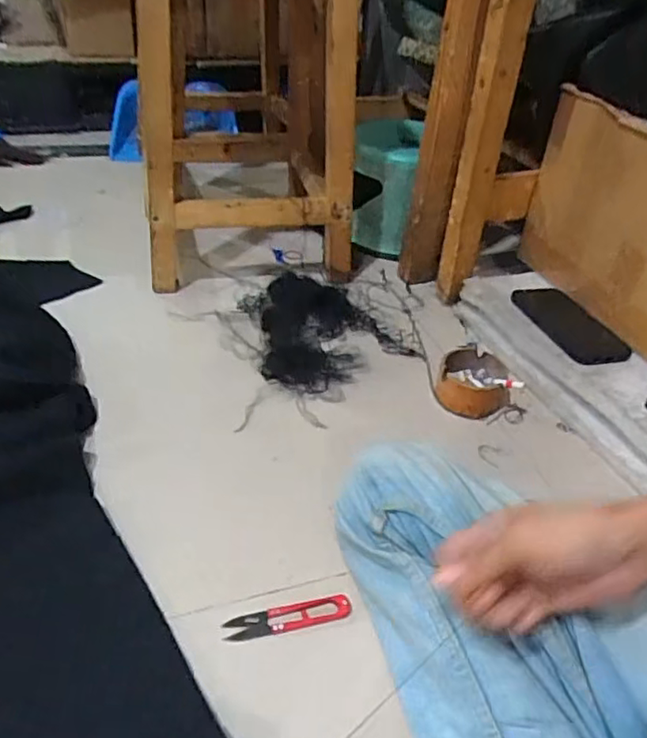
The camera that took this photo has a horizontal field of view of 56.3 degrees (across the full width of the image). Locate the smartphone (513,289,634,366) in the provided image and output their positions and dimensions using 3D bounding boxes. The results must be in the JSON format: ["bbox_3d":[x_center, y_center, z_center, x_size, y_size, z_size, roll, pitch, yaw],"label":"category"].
[{"bbox_3d":[0.319,-0.064,0.798,0.078,0.012,0.173,-9,40,-18],"label":"smartphone"}]

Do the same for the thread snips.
[{"bbox_3d":[-0.030,0.211,0.517,0.107,0.006,0.024,-6,39,-15],"label":"thread snips"}]

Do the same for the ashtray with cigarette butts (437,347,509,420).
[{"bbox_3d":[0.186,0.022,0.756,0.089,0.044,0.074,20,40,17],"label":"ashtray with cigarette butts"}]

